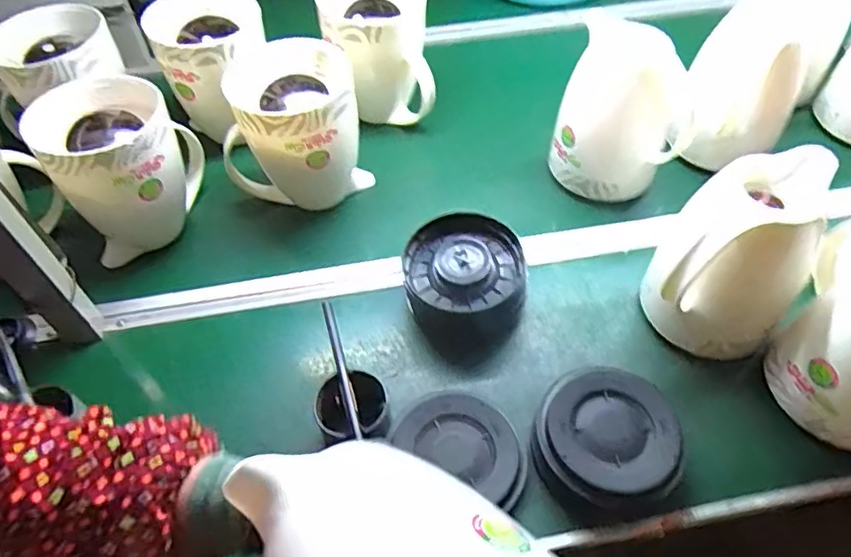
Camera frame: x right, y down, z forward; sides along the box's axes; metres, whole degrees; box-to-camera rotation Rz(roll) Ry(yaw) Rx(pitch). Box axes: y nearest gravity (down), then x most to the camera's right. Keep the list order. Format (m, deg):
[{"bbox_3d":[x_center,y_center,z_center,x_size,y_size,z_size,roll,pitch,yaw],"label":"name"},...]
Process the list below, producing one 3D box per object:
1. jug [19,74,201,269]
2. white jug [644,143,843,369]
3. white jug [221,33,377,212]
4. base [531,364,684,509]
[{"bbox_3d":[-0.311,-0.107,0.636,0.145,0.185,0.113,-19,54,-13],"label":"jug"},{"bbox_3d":[0.306,-0.018,0.604,0.148,0.182,0.132,6,52,6],"label":"white jug"},{"bbox_3d":[-0.136,-0.152,0.663,0.129,0.188,0.121,18,54,15],"label":"white jug"},{"bbox_3d":[0.168,0.149,0.563,0.127,0.055,0.116,-1,52,1],"label":"base"}]

